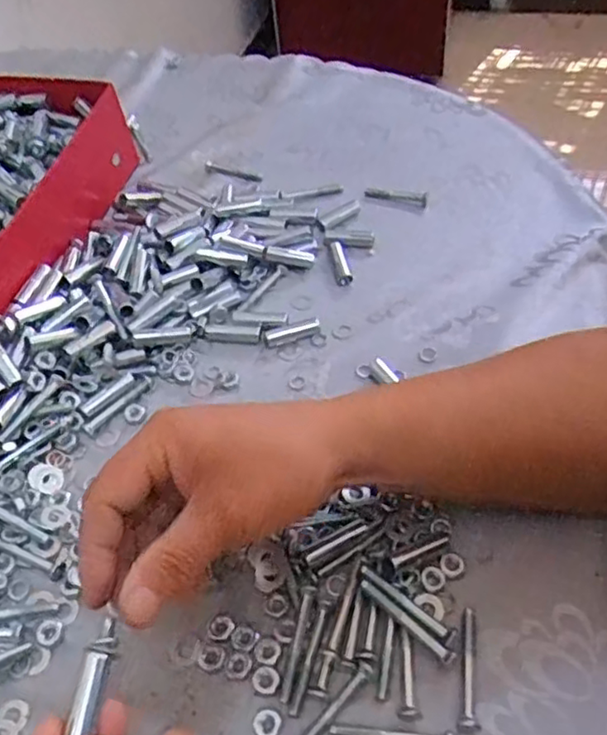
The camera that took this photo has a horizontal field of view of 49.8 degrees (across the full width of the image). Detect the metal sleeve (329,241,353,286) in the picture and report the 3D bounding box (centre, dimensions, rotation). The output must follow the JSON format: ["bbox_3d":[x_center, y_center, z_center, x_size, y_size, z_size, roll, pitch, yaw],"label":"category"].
[{"bbox_3d":[0.029,-0.082,0.506,0.013,0.009,0.041,-10,52,-2],"label":"metal sleeve"}]

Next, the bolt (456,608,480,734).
[{"bbox_3d":[0.080,0.147,0.319,0.010,0.006,0.056,4,52,9],"label":"bolt"}]

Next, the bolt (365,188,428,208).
[{"bbox_3d":[0.079,-0.144,0.554,0.053,0.009,0.009,8,53,11],"label":"bolt"}]

